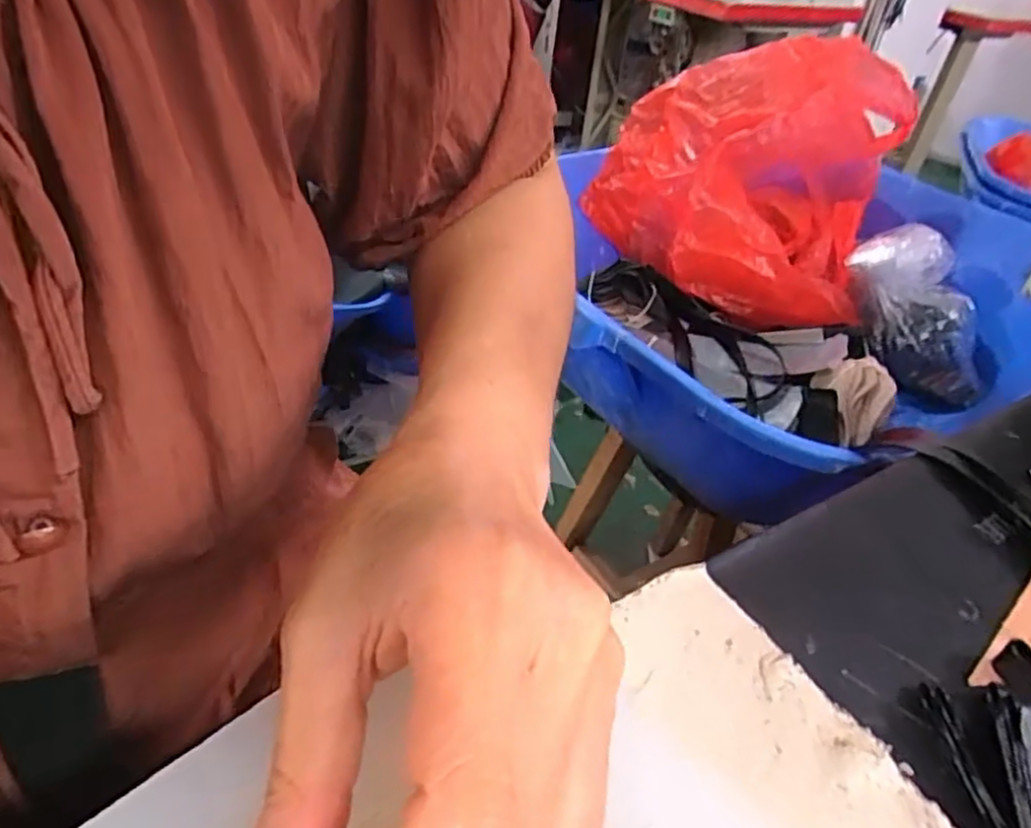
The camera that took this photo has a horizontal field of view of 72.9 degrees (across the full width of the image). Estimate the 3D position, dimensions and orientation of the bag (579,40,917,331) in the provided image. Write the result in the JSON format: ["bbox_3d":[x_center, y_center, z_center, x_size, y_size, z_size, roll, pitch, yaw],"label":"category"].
[{"bbox_3d":[0.255,-0.267,0.781,0.298,0.235,0.291,19,38,14],"label":"bag"}]

